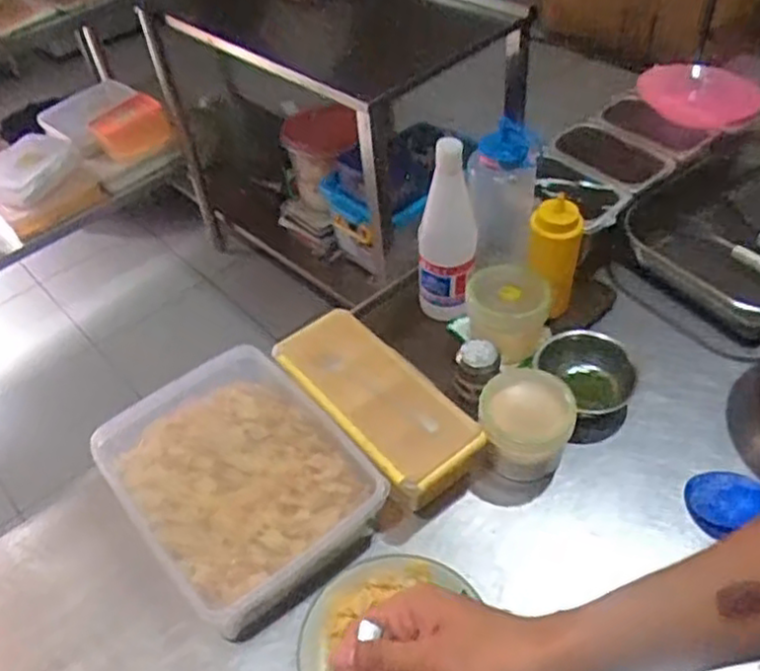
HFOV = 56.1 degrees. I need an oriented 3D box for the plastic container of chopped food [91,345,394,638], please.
[{"bbox_3d":[-0.155,0.160,0.786,0.229,0.070,0.286,-35,53,-24],"label":"plastic container of chopped food"}]

